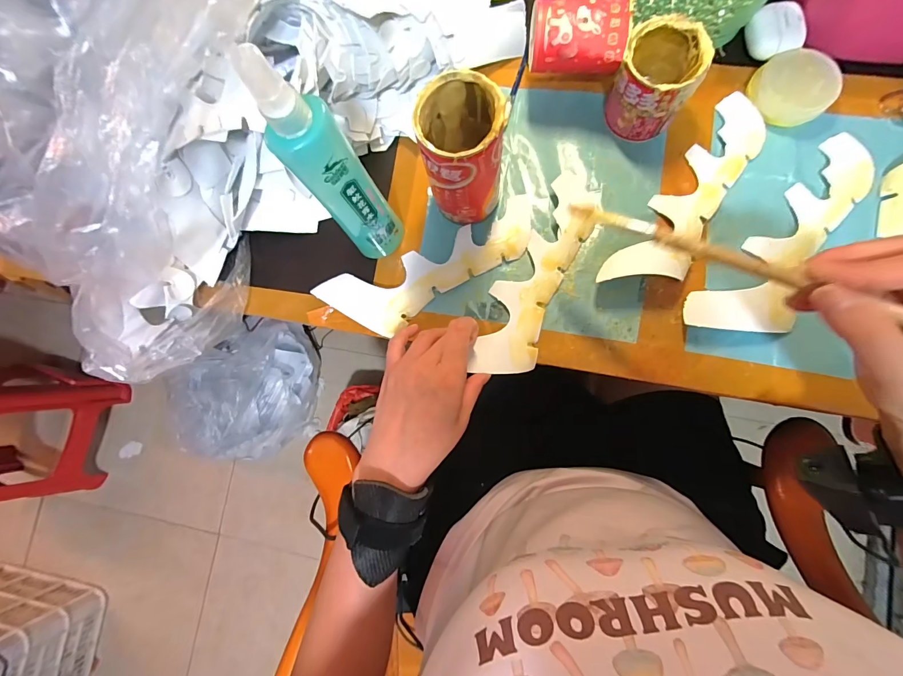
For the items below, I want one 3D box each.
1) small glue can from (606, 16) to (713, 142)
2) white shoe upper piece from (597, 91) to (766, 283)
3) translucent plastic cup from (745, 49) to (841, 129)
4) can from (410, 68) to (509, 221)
[{"bbox_3d":[0.181,-0.232,0.343,0.064,0.067,0.065,-1,84,6],"label":"small glue can"},{"bbox_3d":[0.229,-0.132,0.361,0.061,0.013,0.219,35,88,8],"label":"white shoe upper piece"},{"bbox_3d":[0.322,-0.237,0.358,0.062,0.023,0.067,-1,84,6],"label":"translucent plastic cup"},{"bbox_3d":[0.011,-0.152,0.322,0.061,0.114,0.066,-1,84,6],"label":"can"}]

